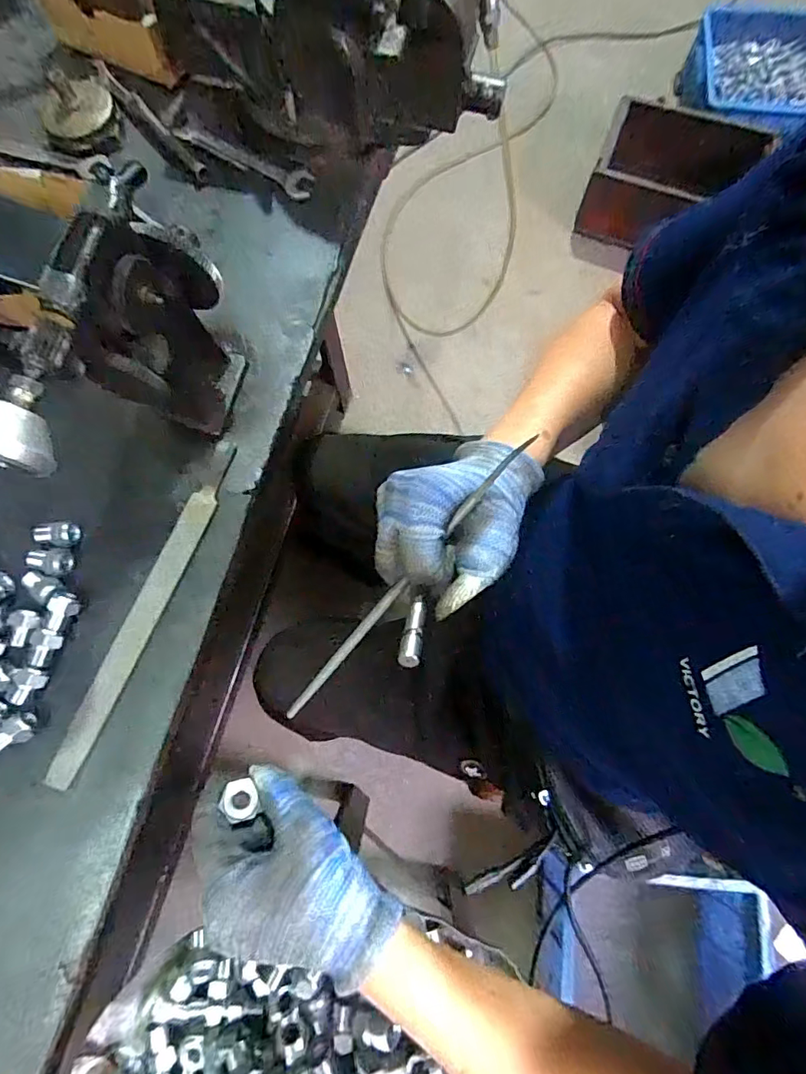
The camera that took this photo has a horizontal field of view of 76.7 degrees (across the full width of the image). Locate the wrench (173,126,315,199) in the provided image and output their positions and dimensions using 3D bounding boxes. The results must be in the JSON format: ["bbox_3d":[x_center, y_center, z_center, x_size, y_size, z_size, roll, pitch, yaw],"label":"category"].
[{"bbox_3d":[-0.170,-0.401,0.537,0.160,0.007,0.032,24,77,5],"label":"wrench"}]

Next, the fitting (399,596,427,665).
[{"bbox_3d":[0.006,0.048,0.268,0.010,0.007,0.041,11,45,2],"label":"fitting"}]

